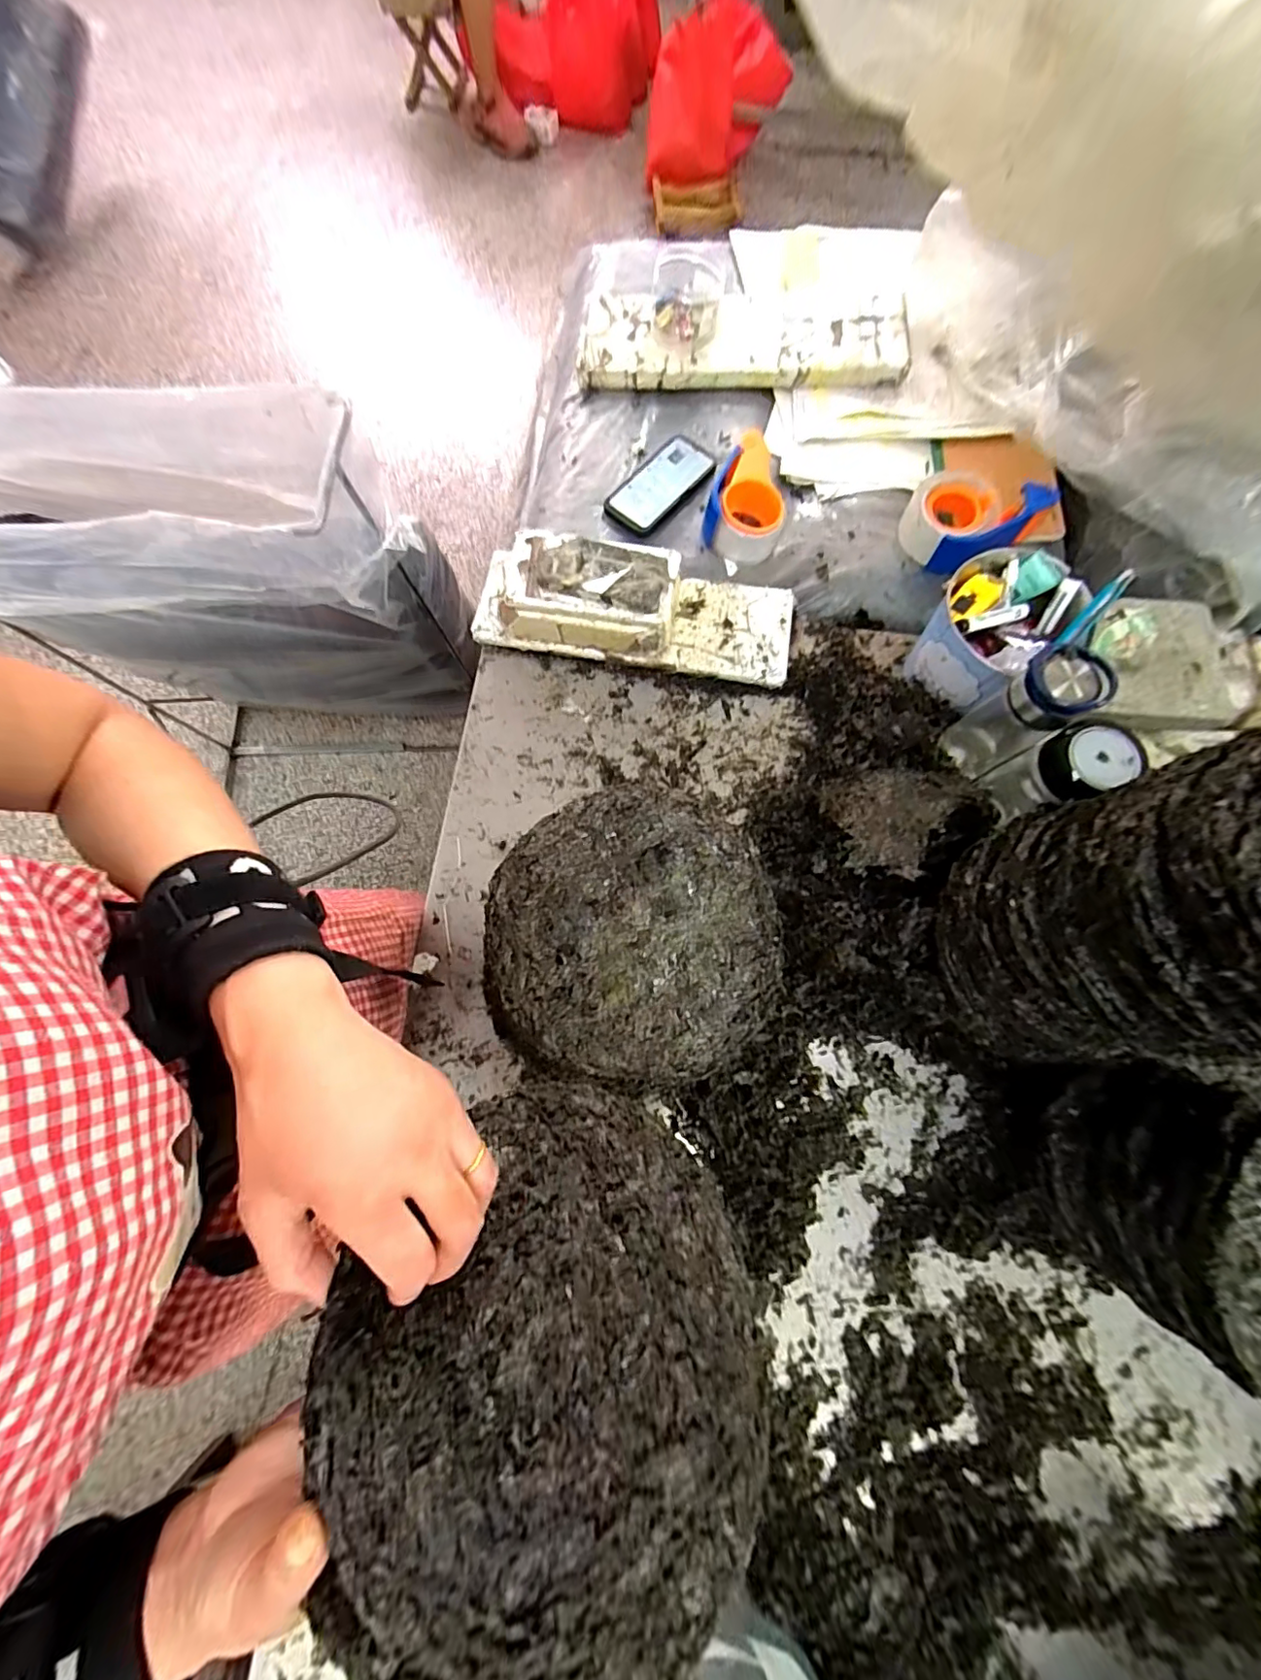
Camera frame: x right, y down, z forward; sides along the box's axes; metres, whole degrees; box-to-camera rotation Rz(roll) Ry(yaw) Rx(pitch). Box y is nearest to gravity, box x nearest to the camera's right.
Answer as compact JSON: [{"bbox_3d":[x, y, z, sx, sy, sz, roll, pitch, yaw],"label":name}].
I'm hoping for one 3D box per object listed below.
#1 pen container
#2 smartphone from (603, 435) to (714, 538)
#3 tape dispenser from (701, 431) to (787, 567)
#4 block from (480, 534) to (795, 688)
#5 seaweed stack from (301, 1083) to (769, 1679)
[{"bbox_3d":[0.403,-0.239,0.618,0.155,0.088,0.129,-41,79,-9],"label":"pen container"},{"bbox_3d":[0.045,-0.498,0.757,0.079,0.015,0.166,40,80,10],"label":"smartphone"},{"bbox_3d":[0.156,-0.450,0.718,0.096,0.063,0.155,14,77,4],"label":"tape dispenser"},{"bbox_3d":[0.006,-0.300,0.664,0.395,0.108,0.135,10,76,3],"label":"block"},{"bbox_3d":[-0.037,0.224,0.256,0.182,0.038,0.213,-4,35,-11],"label":"seaweed stack"}]

